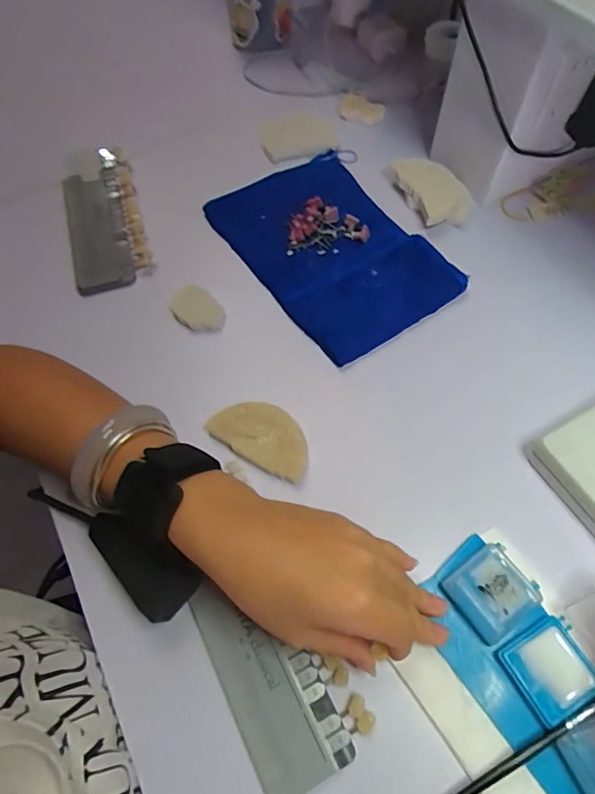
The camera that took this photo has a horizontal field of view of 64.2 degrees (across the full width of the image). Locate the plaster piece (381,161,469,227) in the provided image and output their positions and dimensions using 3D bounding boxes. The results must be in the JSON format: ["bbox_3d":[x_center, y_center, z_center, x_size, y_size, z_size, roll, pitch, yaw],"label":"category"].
[{"bbox_3d":[0.124,-0.197,0.450,0.046,0.028,0.093,-15,63,-6],"label":"plaster piece"}]

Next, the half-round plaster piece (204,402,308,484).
[{"bbox_3d":[-0.024,0.026,0.337,0.076,0.010,0.041,28,67,15],"label":"half-round plaster piece"}]

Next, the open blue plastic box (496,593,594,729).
[{"bbox_3d":[0.158,0.137,0.257,0.083,0.024,0.042,-24,65,-13],"label":"open blue plastic box"}]

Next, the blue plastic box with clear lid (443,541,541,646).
[{"bbox_3d":[0.114,0.114,0.278,0.043,0.013,0.040,-33,66,-15],"label":"blue plastic box with clear lid"}]

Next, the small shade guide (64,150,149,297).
[{"bbox_3d":[-0.190,-0.176,0.465,0.070,0.020,0.192,-17,63,-7],"label":"small shade guide"}]

